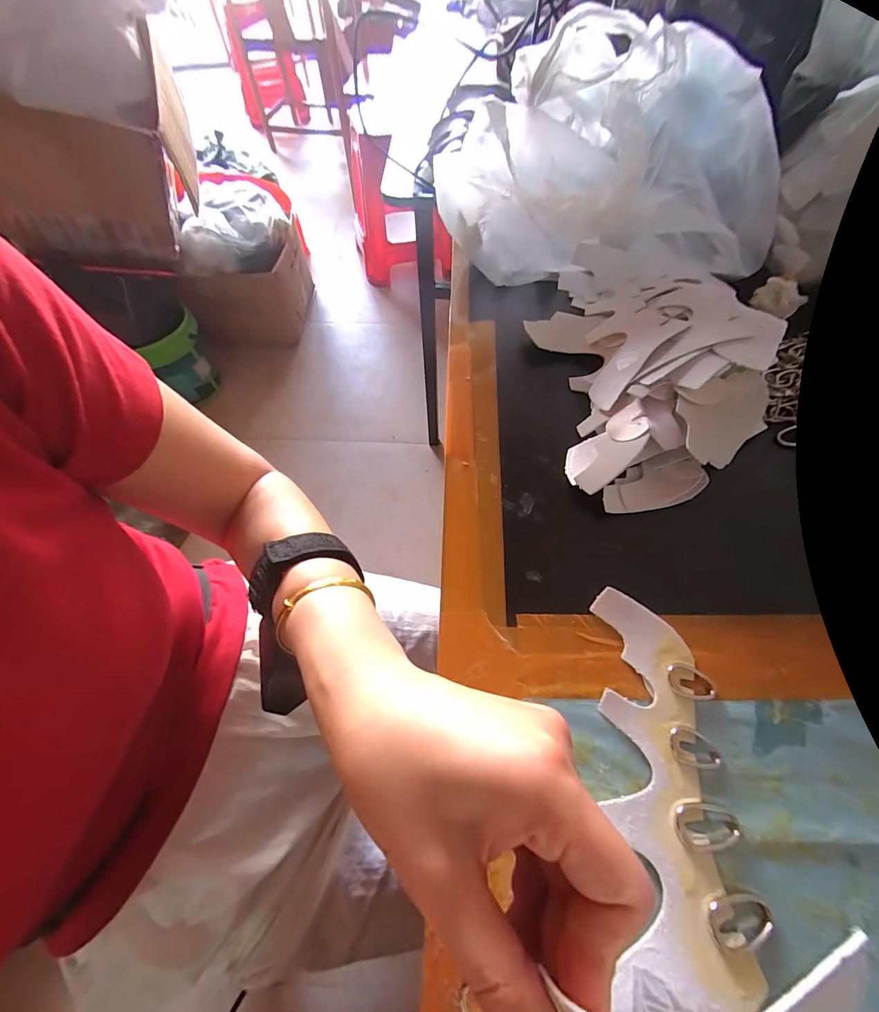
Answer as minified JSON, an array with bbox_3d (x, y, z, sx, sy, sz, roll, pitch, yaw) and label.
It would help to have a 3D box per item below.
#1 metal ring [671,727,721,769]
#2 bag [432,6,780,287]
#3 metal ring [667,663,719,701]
[{"bbox_3d":[0.145,0.136,0.222,0.026,0.004,0.019,7,62,7],"label":"metal ring"},{"bbox_3d":[0.168,-0.316,0.375,0.320,0.165,0.132,2,61,4],"label":"bag"},{"bbox_3d":[0.153,0.106,0.239,0.029,0.004,0.020,6,62,6],"label":"metal ring"}]

